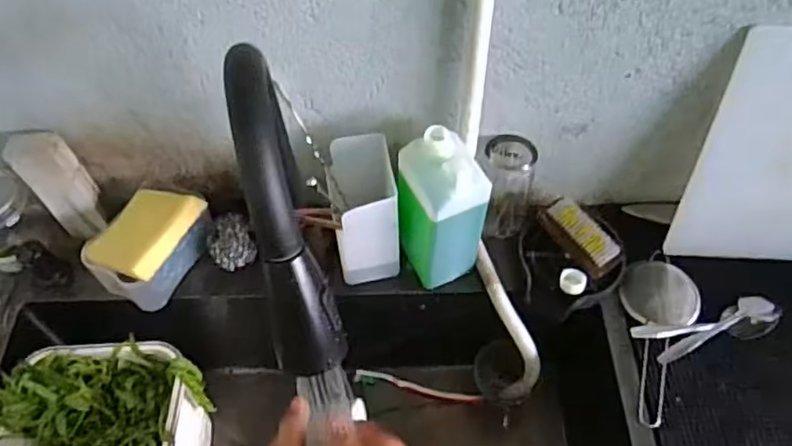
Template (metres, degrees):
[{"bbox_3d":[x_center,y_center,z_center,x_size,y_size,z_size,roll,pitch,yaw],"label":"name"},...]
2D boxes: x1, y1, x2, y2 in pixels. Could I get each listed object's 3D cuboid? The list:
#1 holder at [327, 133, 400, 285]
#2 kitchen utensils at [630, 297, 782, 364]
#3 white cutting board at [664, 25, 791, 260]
[{"bbox_3d":[-0.035,-0.009,0.709,0.070,0.163,0.093,-9,56,-6],"label":"holder"},{"bbox_3d":[0.363,0.121,0.712,0.170,0.018,0.047,-13,56,-9],"label":"kitchen utensils"},{"bbox_3d":[0.438,-0.074,0.677,0.194,0.284,0.016,4,37,5],"label":"white cutting board"}]

